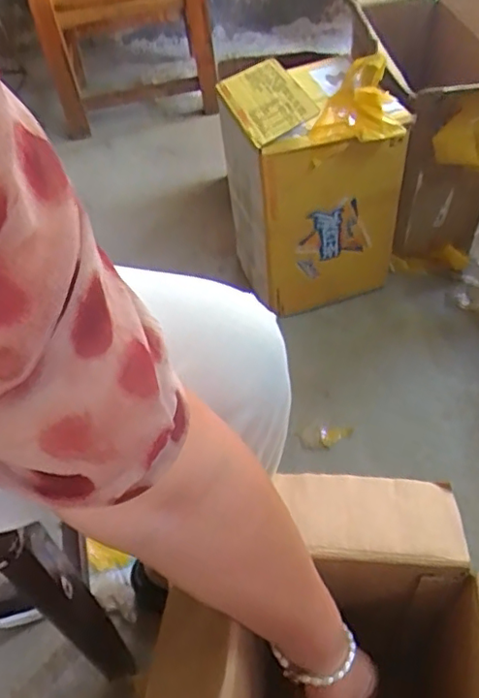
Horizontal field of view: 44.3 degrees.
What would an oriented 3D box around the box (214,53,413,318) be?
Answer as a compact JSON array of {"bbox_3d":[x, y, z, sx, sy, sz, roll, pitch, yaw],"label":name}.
[{"bbox_3d":[0.110,-0.266,0.955,0.220,0.325,0.245,-19,49,-11],"label":"box"}]

